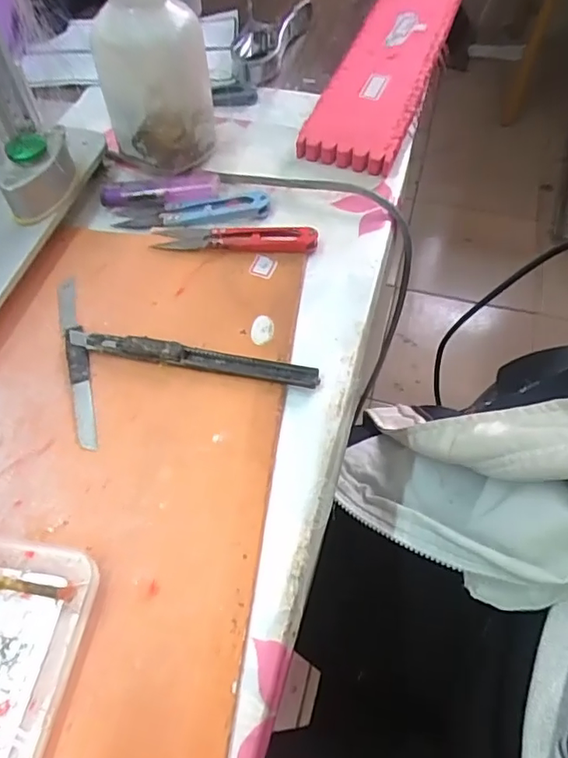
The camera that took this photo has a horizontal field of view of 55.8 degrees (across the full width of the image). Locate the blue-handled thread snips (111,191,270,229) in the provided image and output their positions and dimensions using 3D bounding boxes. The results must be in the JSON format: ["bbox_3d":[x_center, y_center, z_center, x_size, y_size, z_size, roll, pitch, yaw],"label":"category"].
[{"bbox_3d":[-0.059,-0.110,0.346,0.097,0.007,0.020,-6,59,-4],"label":"blue-handled thread snips"}]

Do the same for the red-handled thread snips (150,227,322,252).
[{"bbox_3d":[-0.031,-0.088,0.334,0.100,0.008,0.020,3,58,2],"label":"red-handled thread snips"}]

